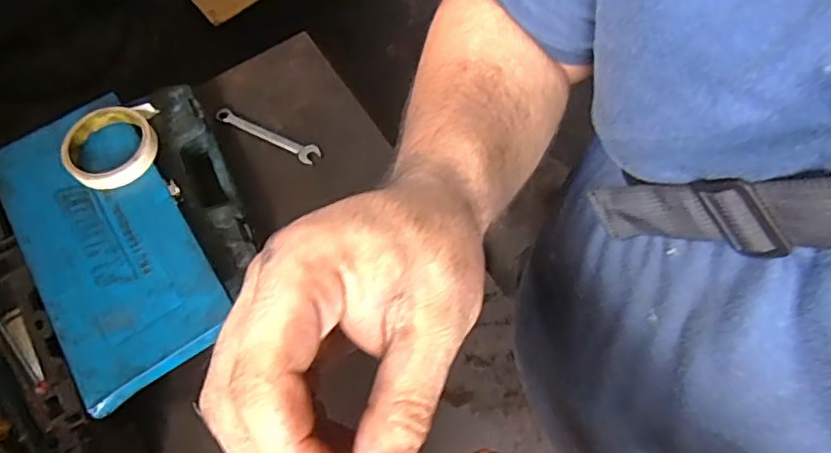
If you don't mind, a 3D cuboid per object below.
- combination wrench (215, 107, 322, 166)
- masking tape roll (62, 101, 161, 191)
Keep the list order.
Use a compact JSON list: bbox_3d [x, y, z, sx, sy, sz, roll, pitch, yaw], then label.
[{"bbox_3d":[-0.184,-0.115,0.708,0.152,0.009,0.025,26,69,15],"label":"combination wrench"},{"bbox_3d":[-0.315,-0.083,0.597,0.090,0.028,0.090,-1,64,3],"label":"masking tape roll"}]

